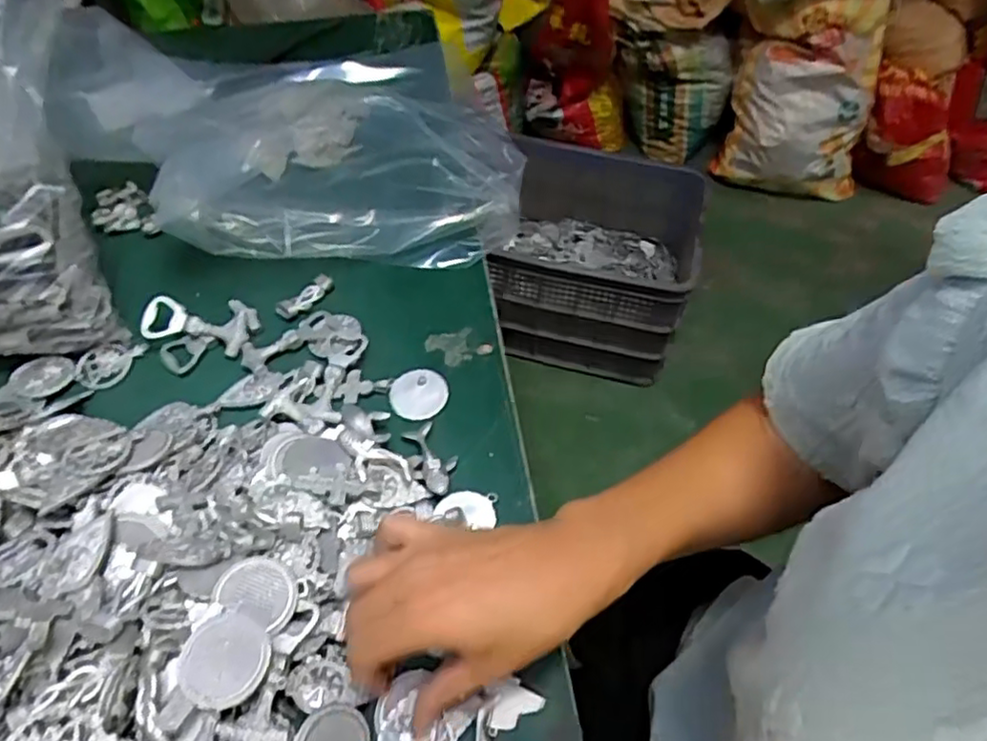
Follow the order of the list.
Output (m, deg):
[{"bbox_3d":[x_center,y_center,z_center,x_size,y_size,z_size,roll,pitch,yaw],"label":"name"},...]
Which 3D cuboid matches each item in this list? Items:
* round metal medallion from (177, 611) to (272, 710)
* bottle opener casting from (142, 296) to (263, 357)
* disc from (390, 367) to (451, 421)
[{"bbox_3d":[-0.123,0.132,0.306,0.038,0.004,0.039,3,57,-4],"label":"round metal medallion"},{"bbox_3d":[-0.203,-0.038,0.467,0.069,0.021,0.043,8,53,3],"label":"bottle opener casting"},{"bbox_3d":[-0.049,0.014,0.443,0.038,0.006,0.035,1,53,-2],"label":"disc"}]

